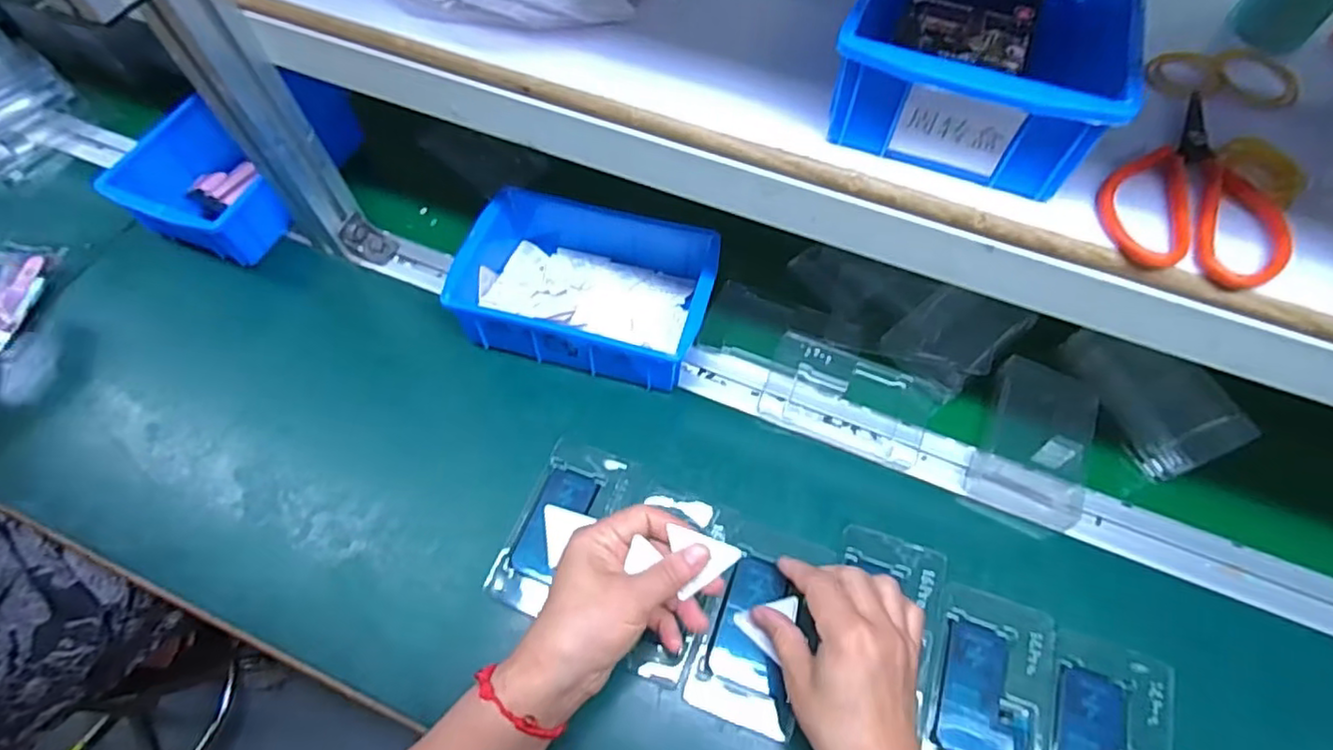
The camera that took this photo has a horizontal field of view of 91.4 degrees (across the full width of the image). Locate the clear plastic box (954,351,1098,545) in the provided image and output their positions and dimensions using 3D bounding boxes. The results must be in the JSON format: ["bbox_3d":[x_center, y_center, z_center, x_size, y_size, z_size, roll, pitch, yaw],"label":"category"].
[{"bbox_3d":[0.289,0.056,0.511,0.077,0.031,0.132,24,63,13],"label":"clear plastic box"}]

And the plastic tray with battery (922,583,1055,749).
[{"bbox_3d":[0.213,0.211,0.430,0.074,0.004,0.127,16,66,9],"label":"plastic tray with battery"}]

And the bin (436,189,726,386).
[{"bbox_3d":[-0.062,-0.077,0.560,0.203,0.071,0.151,13,62,7],"label":"bin"}]

